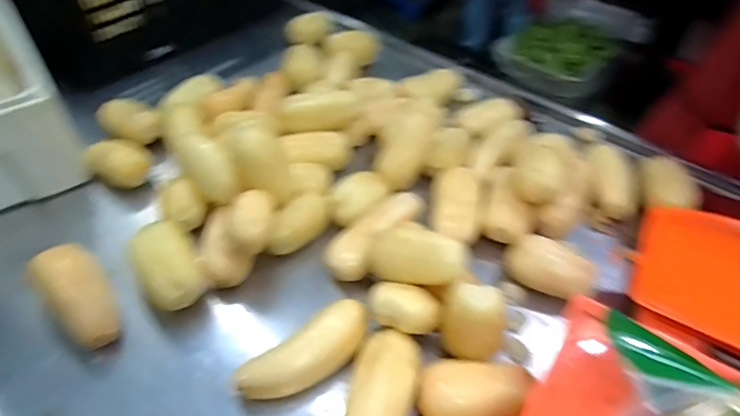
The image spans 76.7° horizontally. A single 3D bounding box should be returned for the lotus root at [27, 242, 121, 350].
[{"bbox_3d":[-0.395,0.118,0.638,0.074,0.086,0.145,-35,58,-30],"label":"lotus root"}]

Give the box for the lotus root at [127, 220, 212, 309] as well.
[{"bbox_3d":[-0.284,0.087,0.671,0.083,0.075,0.127,-21,52,-22],"label":"lotus root"}]

